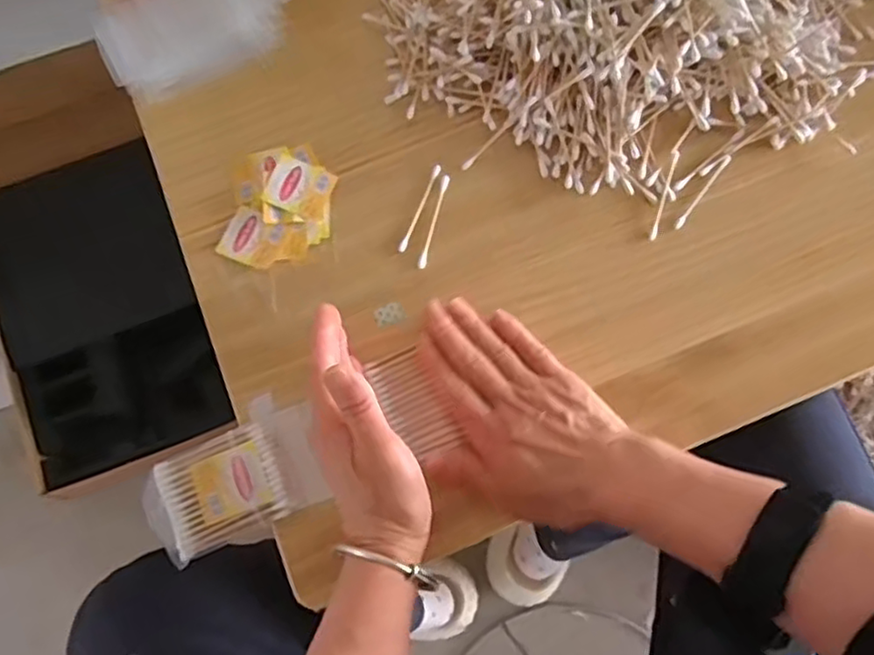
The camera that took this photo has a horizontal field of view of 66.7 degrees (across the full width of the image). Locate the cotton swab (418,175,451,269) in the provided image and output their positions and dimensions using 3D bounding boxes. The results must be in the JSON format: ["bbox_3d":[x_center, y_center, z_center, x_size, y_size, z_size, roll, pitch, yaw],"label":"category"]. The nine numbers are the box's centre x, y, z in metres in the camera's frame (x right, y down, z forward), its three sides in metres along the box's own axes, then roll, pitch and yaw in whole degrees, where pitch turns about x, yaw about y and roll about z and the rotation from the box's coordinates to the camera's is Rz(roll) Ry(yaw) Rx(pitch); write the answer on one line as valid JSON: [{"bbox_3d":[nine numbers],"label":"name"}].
[{"bbox_3d":[-0.002,-0.077,0.485,0.007,0.004,0.074,15,75,5],"label":"cotton swab"}]

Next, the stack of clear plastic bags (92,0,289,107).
[{"bbox_3d":[-0.191,-0.245,0.522,0.144,0.018,0.109,-27,74,-8],"label":"stack of clear plastic bags"}]

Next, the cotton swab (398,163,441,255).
[{"bbox_3d":[-0.012,-0.088,0.487,0.006,0.004,0.073,21,76,6],"label":"cotton swab"}]

